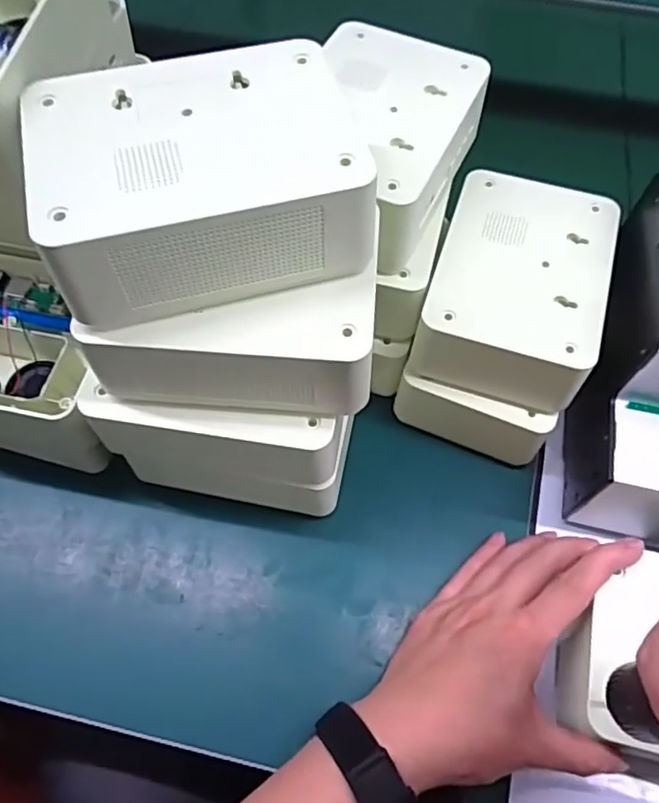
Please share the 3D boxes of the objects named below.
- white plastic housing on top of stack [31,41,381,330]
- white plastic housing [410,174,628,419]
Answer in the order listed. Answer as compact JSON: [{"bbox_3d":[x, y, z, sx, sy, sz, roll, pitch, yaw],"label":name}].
[{"bbox_3d":[-0.056,-0.097,0.271,0.137,0.052,0.114,-14,62,-9],"label":"white plastic housing on top of stack"},{"bbox_3d":[0.120,-0.076,0.388,0.101,0.048,0.142,16,62,8],"label":"white plastic housing"}]

